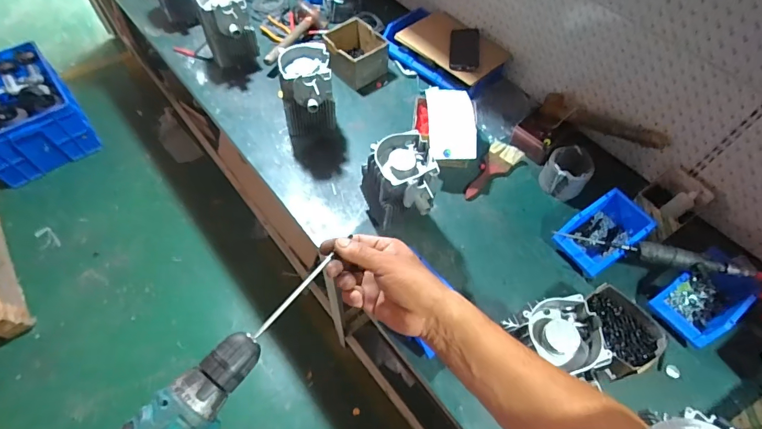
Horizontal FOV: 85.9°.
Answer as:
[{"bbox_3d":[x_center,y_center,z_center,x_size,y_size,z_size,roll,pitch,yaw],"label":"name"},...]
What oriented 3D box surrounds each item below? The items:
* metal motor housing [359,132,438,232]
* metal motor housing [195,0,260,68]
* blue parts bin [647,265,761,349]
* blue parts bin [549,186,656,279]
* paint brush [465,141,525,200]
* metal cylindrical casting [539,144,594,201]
[{"bbox_3d":[0.032,-0.050,0.875,0.138,0.219,0.151,1,58,-2],"label":"metal motor housing"},{"bbox_3d":[-0.423,-0.506,1.148,0.133,0.213,0.146,-18,60,-13],"label":"metal motor housing"},{"bbox_3d":[0.657,0.172,0.828,0.186,0.084,0.122,-26,62,-18],"label":"blue parts bin"},{"bbox_3d":[0.492,0.047,0.911,0.188,0.082,0.128,-29,63,-19],"label":"blue parts bin"},{"bbox_3d":[0.278,-0.109,1.027,0.078,0.024,0.197,33,62,18],"label":"paint brush"},{"bbox_3d":[0.453,-0.104,0.999,0.102,0.082,0.100,1,58,-2],"label":"metal cylindrical casting"}]

